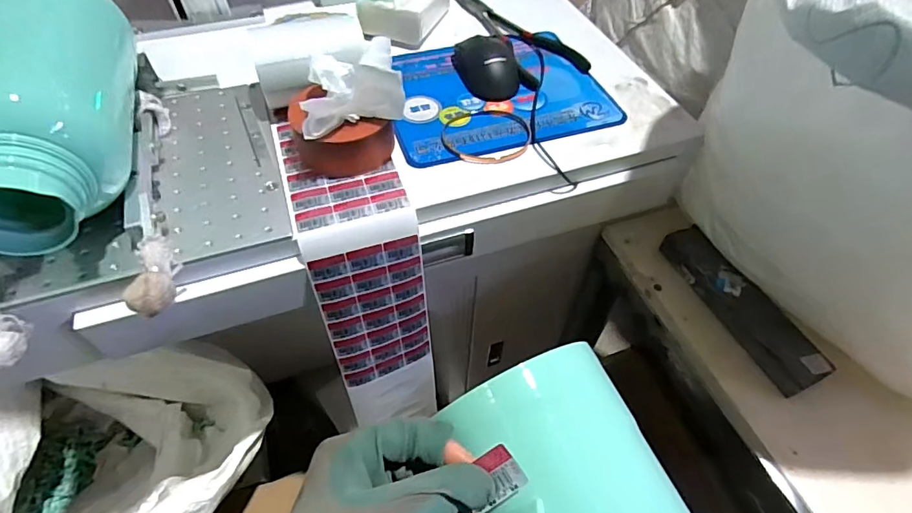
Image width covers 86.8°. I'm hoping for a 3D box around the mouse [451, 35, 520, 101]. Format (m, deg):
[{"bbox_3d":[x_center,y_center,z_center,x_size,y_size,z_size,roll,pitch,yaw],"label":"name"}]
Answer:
[{"bbox_3d":[0.038,-0.239,0.590,0.073,0.033,0.102,-6,53,-6],"label":"mouse"}]

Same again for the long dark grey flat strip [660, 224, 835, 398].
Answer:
[{"bbox_3d":[0.305,0.049,0.522,0.045,0.036,0.198,-21,56,-16],"label":"long dark grey flat strip"}]

